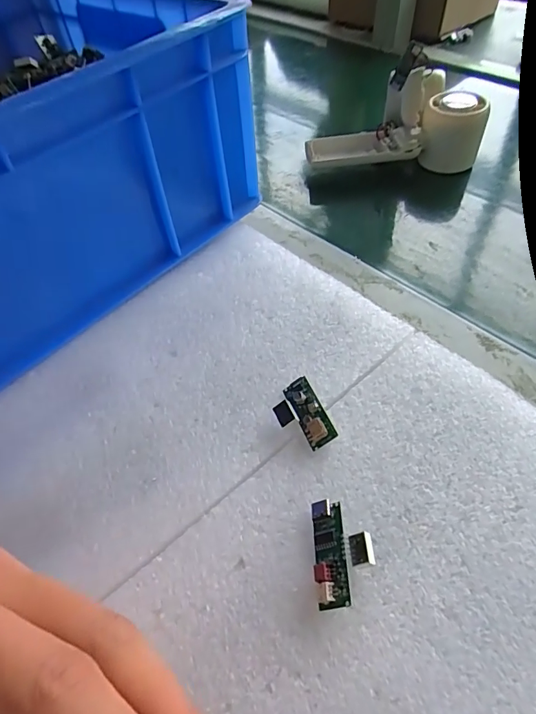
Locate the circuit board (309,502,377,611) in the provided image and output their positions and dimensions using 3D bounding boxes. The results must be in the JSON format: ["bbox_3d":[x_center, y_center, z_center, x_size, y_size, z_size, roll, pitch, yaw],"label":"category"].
[{"bbox_3d":[0.030,0.077,0.173,0.023,0.012,0.038,-1,52,4],"label":"circuit board"}]

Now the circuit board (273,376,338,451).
[{"bbox_3d":[0.016,0.028,0.215,0.022,0.010,0.037,-18,52,-12],"label":"circuit board"}]

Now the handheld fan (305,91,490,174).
[{"bbox_3d":[0.115,-0.209,0.414,0.152,0.058,0.045,-2,50,1],"label":"handheld fan"}]

